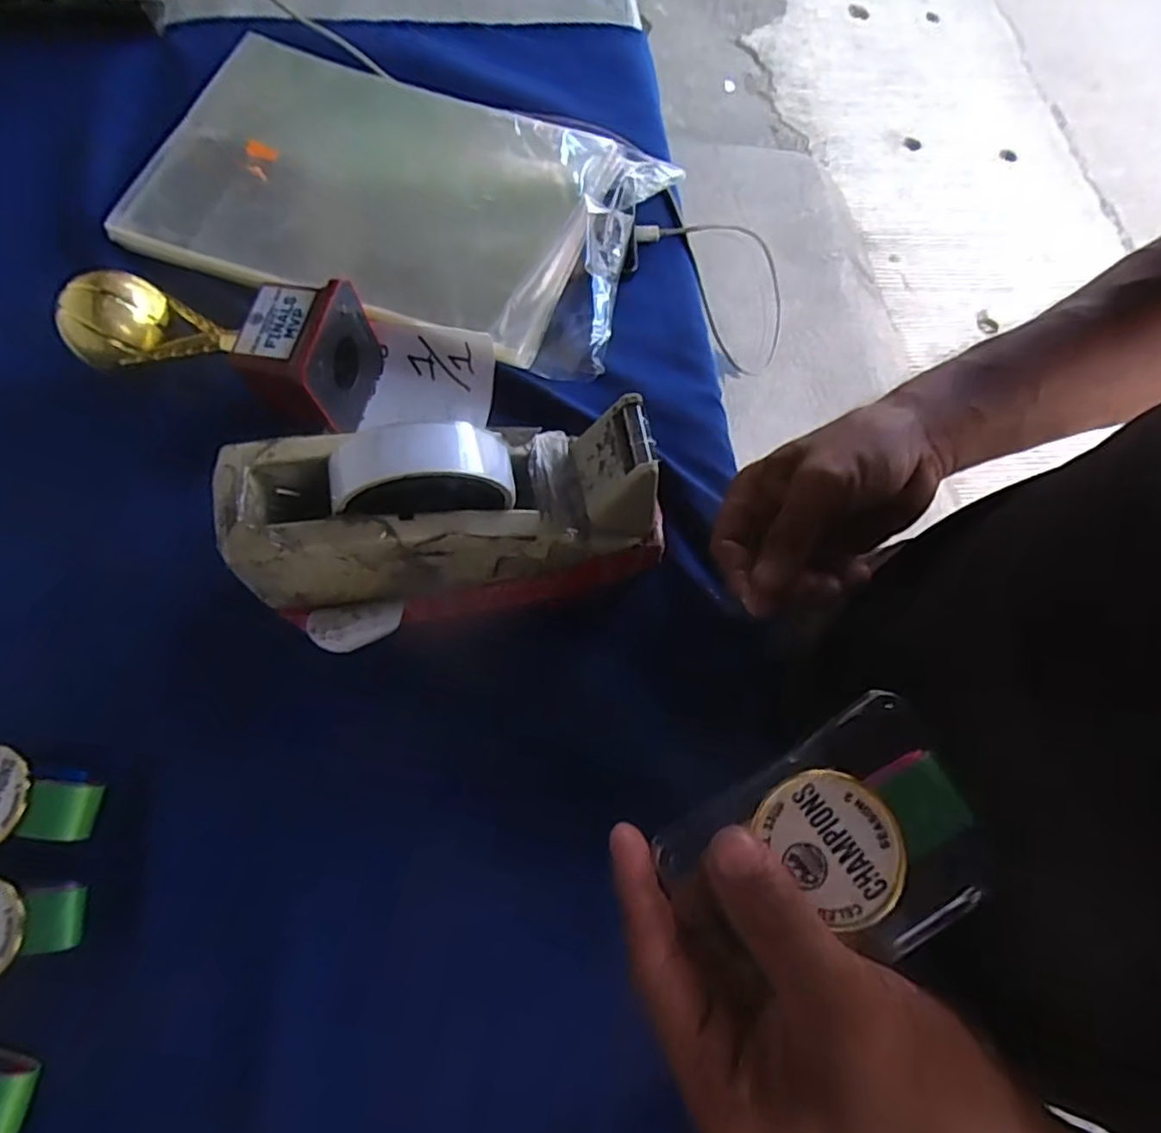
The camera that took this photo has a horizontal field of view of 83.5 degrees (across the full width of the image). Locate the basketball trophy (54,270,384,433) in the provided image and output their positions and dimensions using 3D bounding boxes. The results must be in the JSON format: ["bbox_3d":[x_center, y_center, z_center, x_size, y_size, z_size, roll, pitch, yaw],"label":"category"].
[{"bbox_3d":[-0.215,-0.143,0.391,0.172,0.056,0.082,17,72,4],"label":"basketball trophy"}]

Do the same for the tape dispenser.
[{"bbox_3d":[-0.061,-0.022,0.328,0.206,0.106,0.087,-12,72,-5],"label":"tape dispenser"}]

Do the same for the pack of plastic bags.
[{"bbox_3d":[-0.126,-0.265,0.454,0.350,0.030,0.207,21,72,6],"label":"pack of plastic bags"}]

